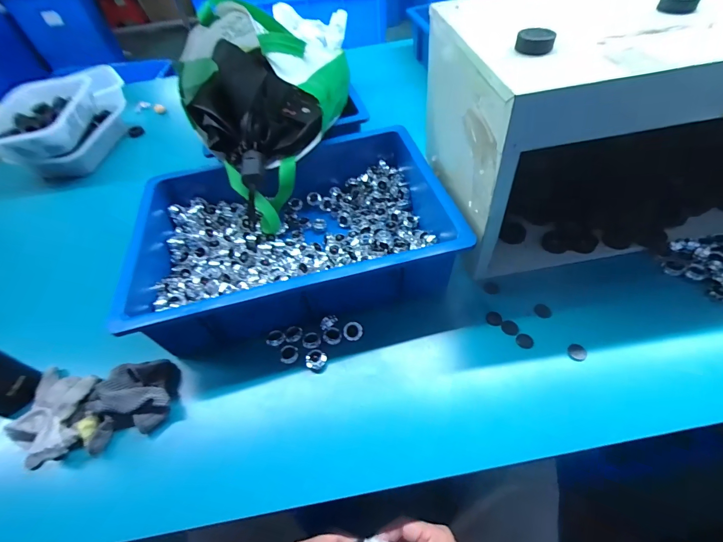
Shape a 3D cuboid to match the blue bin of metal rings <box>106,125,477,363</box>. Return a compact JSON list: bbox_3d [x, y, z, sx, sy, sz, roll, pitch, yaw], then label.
[{"bbox_3d":[-0.105,-0.071,0.549,0.444,0.103,0.328,-15,51,-6],"label":"blue bin of metal rings"}]

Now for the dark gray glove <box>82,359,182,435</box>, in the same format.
[{"bbox_3d":[-0.287,0.160,0.434,0.100,0.046,0.091,-26,53,-14],"label":"dark gray glove"}]

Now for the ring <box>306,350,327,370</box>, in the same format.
[{"bbox_3d":[-0.060,0.117,0.459,0.025,0.012,0.024,-3,51,4],"label":"ring"}]

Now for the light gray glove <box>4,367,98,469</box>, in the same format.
[{"bbox_3d":[-0.379,0.171,0.429,0.076,0.031,0.115,-12,51,-4],"label":"light gray glove"}]

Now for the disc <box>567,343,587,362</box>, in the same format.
[{"bbox_3d":[0.274,0.103,0.440,0.020,0.004,0.024,25,58,23],"label":"disc"}]

